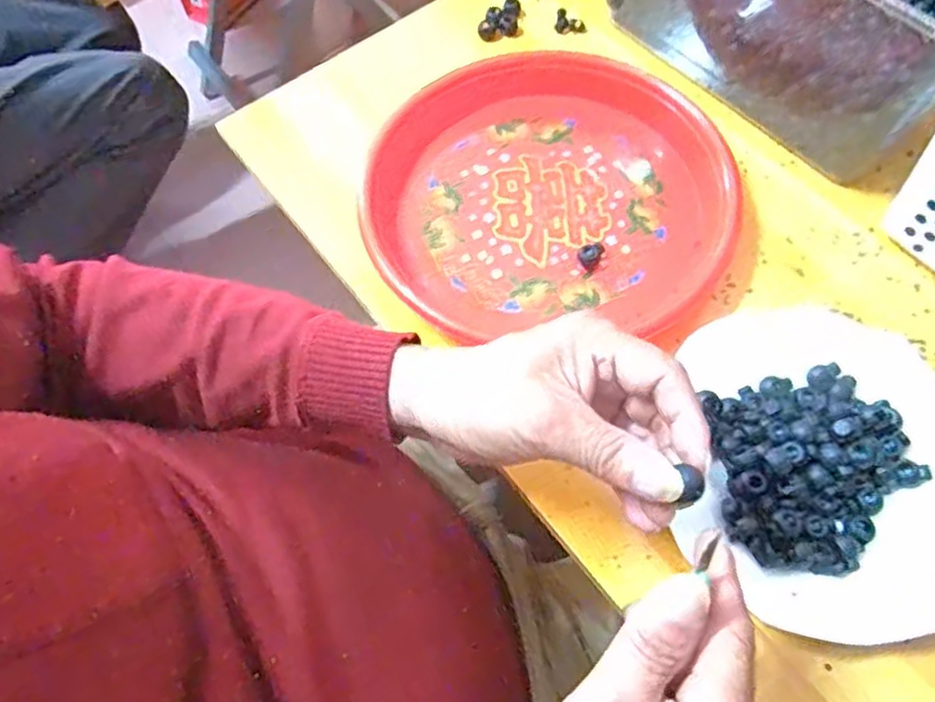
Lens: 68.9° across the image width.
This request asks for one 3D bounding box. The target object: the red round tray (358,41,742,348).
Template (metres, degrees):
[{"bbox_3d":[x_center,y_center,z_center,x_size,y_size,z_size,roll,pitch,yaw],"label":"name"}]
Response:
[{"bbox_3d":[0.059,-0.118,0.482,0.252,0.034,0.219,-2,64,3],"label":"red round tray"}]

